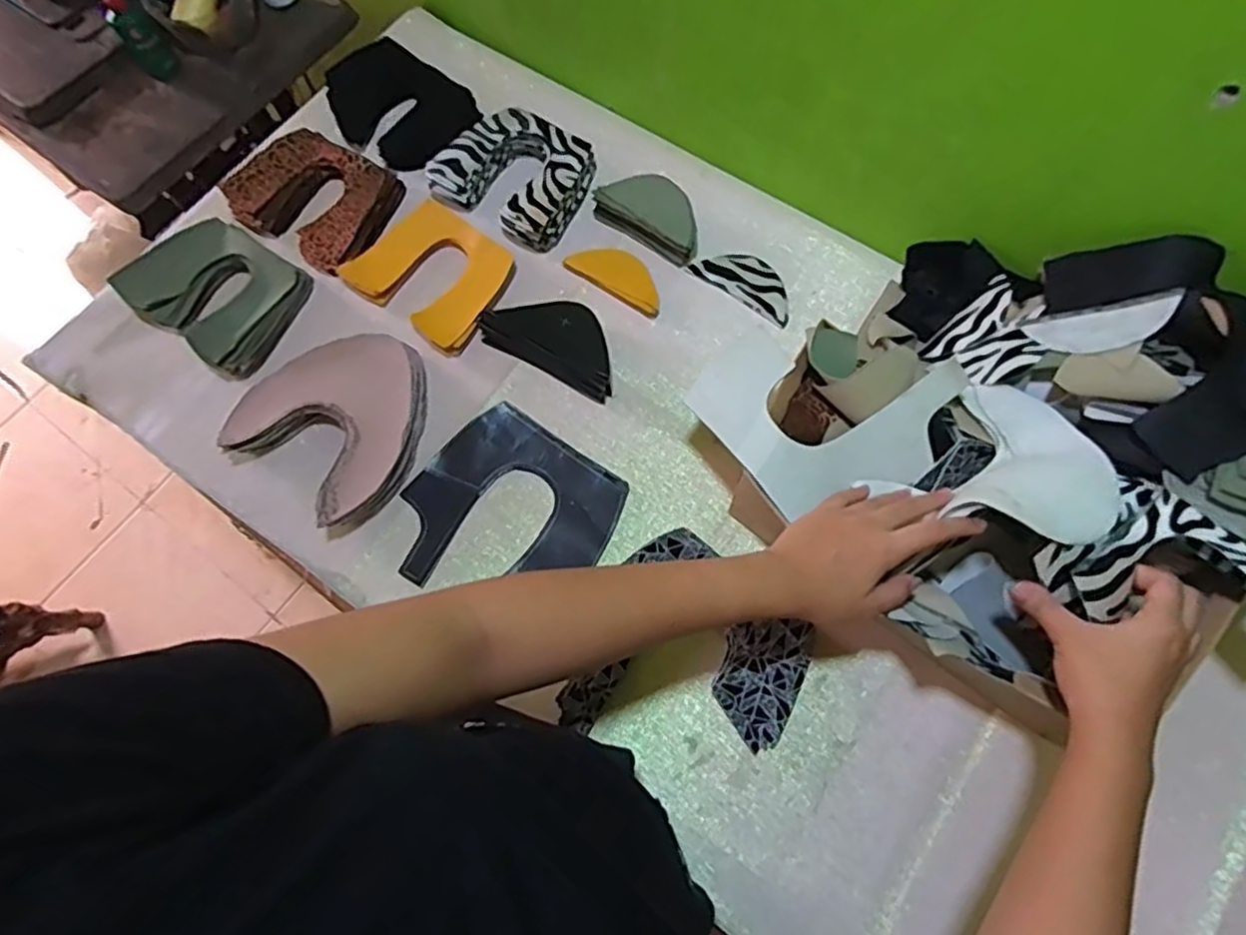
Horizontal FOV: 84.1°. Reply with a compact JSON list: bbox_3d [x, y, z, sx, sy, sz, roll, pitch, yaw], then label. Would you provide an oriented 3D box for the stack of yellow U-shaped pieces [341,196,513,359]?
[{"bbox_3d":[-0.193,-0.198,0.711,0.151,0.027,0.124,36,75,14],"label":"stack of yellow U-shaped pieces"}]

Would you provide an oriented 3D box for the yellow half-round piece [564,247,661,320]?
[{"bbox_3d":[-0.002,-0.199,0.704,0.104,0.015,0.049,30,74,12],"label":"yellow half-round piece"}]

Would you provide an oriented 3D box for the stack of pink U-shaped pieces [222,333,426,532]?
[{"bbox_3d":[-0.262,-0.045,0.652,0.161,0.047,0.182,38,76,14],"label":"stack of pink U-shaped pieces"}]

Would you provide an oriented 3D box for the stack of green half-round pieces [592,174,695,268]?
[{"bbox_3d":[0.032,-0.267,0.724,0.122,0.038,0.058,33,75,13],"label":"stack of green half-round pieces"}]

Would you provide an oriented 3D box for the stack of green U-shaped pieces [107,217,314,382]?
[{"bbox_3d":[-0.413,-0.183,0.707,0.159,0.060,0.133,33,75,13],"label":"stack of green U-shaped pieces"}]

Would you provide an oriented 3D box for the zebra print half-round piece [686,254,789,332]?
[{"bbox_3d":[0.129,-0.192,0.710,0.112,0.005,0.055,35,76,14],"label":"zebra print half-round piece"}]

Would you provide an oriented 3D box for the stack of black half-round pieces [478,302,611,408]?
[{"bbox_3d":[-0.067,-0.128,0.682,0.146,0.034,0.070,30,74,12],"label":"stack of black half-round pieces"}]

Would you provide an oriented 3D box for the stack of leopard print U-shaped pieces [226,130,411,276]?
[{"bbox_3d":[-0.339,-0.295,0.756,0.174,0.034,0.134,28,74,12],"label":"stack of leopard print U-shaped pieces"}]

